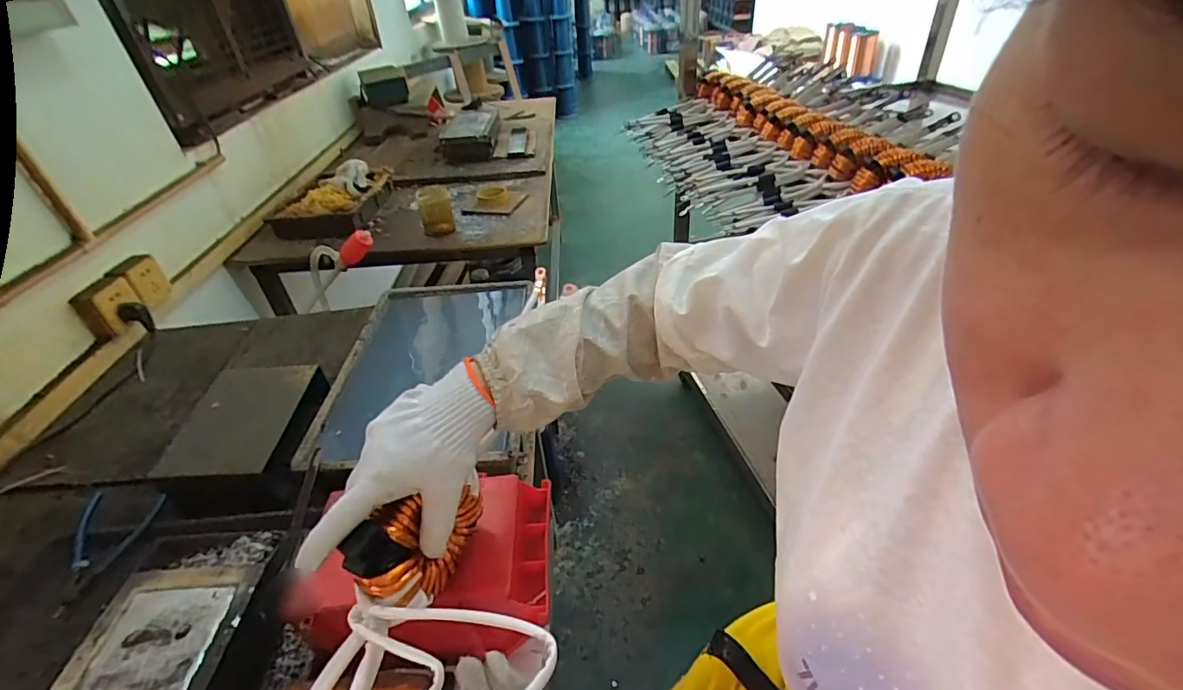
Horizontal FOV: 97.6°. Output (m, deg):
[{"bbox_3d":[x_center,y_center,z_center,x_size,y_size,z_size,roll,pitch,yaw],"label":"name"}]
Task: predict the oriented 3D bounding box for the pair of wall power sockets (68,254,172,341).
[{"bbox_3d":[-0.919,-0.103,1.031,0.042,0.089,0.191,-1,38,5],"label":"pair of wall power sockets"}]

